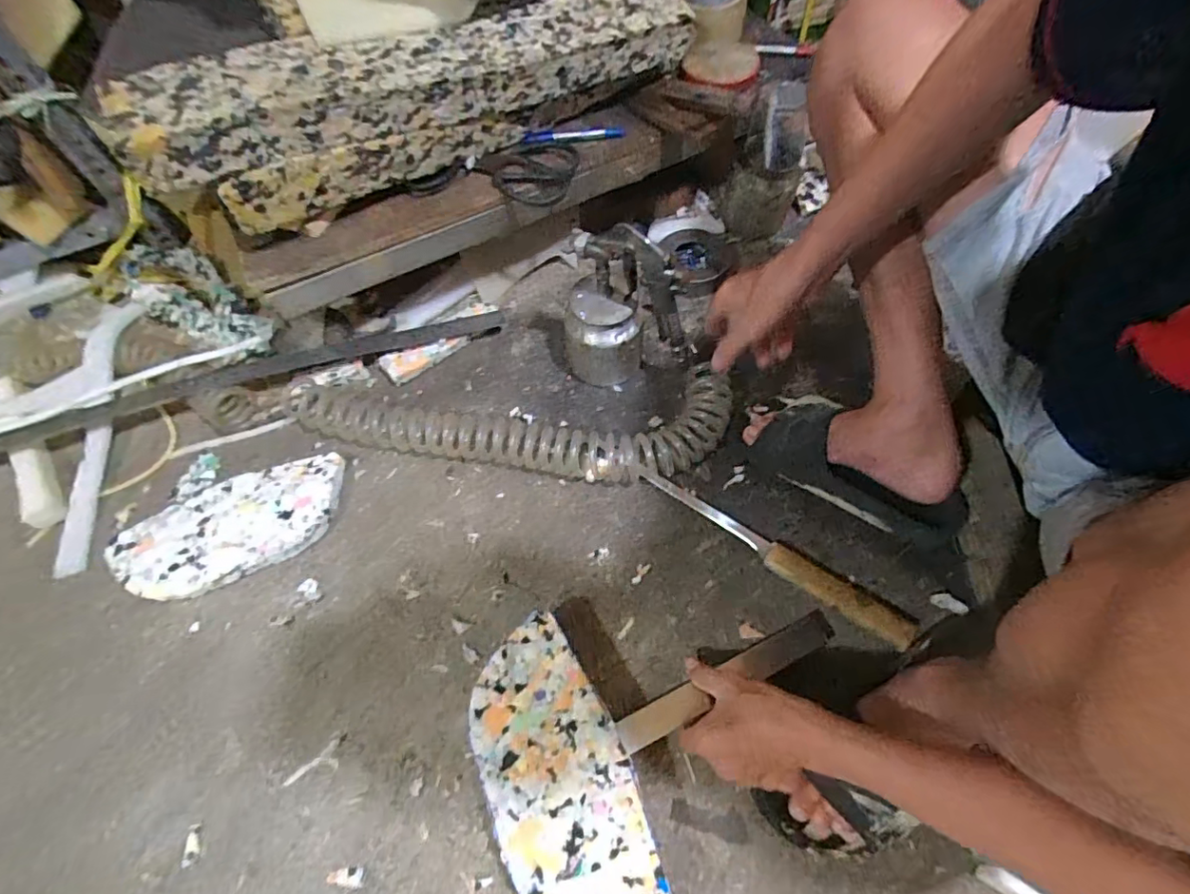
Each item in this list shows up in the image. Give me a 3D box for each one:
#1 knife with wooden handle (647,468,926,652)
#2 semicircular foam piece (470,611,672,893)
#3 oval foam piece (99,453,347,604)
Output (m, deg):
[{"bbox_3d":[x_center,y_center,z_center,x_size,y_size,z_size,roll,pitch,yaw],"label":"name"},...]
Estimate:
[{"bbox_3d":[0.192,0.112,0.607,0.321,0.024,0.037,34,69,19],"label":"knife with wooden handle"},{"bbox_3d":[-0.034,0.286,0.476,0.121,0.010,0.255,-21,63,-7],"label":"semicircular foam piece"},{"bbox_3d":[-0.433,0.097,0.648,0.263,0.031,0.122,-20,63,-7],"label":"oval foam piece"}]

